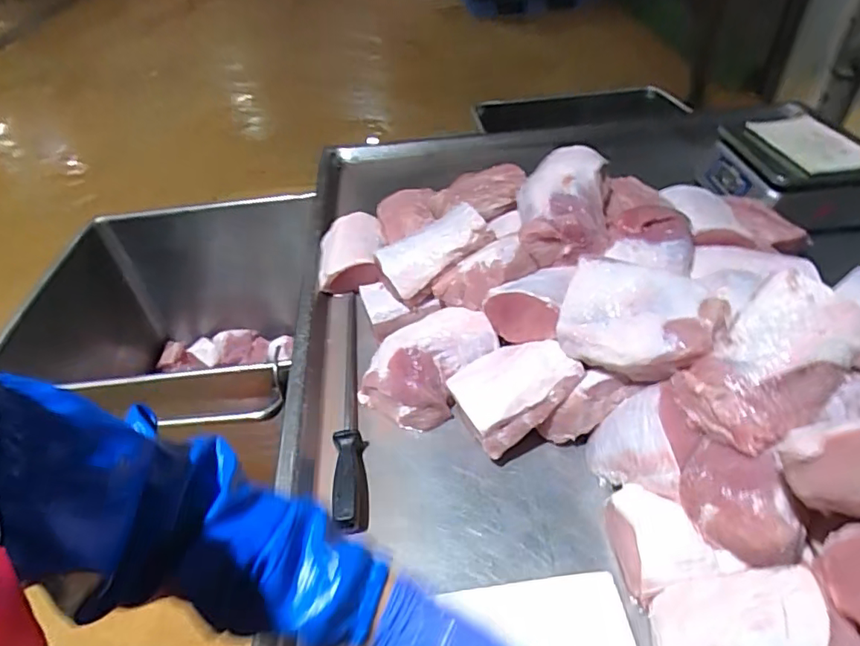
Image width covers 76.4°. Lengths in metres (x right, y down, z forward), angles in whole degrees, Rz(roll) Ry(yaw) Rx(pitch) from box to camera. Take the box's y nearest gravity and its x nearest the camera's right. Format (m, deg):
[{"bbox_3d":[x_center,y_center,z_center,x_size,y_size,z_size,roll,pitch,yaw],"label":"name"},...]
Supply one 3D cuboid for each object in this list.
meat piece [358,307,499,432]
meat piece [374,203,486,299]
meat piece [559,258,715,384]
[{"bbox_3d":[-0.009,0.051,0.730,0.138,0.083,0.158,30,53,32],"label":"meat piece"},{"bbox_3d":[0.001,-0.111,0.775,0.156,0.040,0.086,-34,45,6],"label":"meat piece"},{"bbox_3d":[0.222,-0.003,0.598,0.153,0.076,0.107,23,49,26],"label":"meat piece"}]

